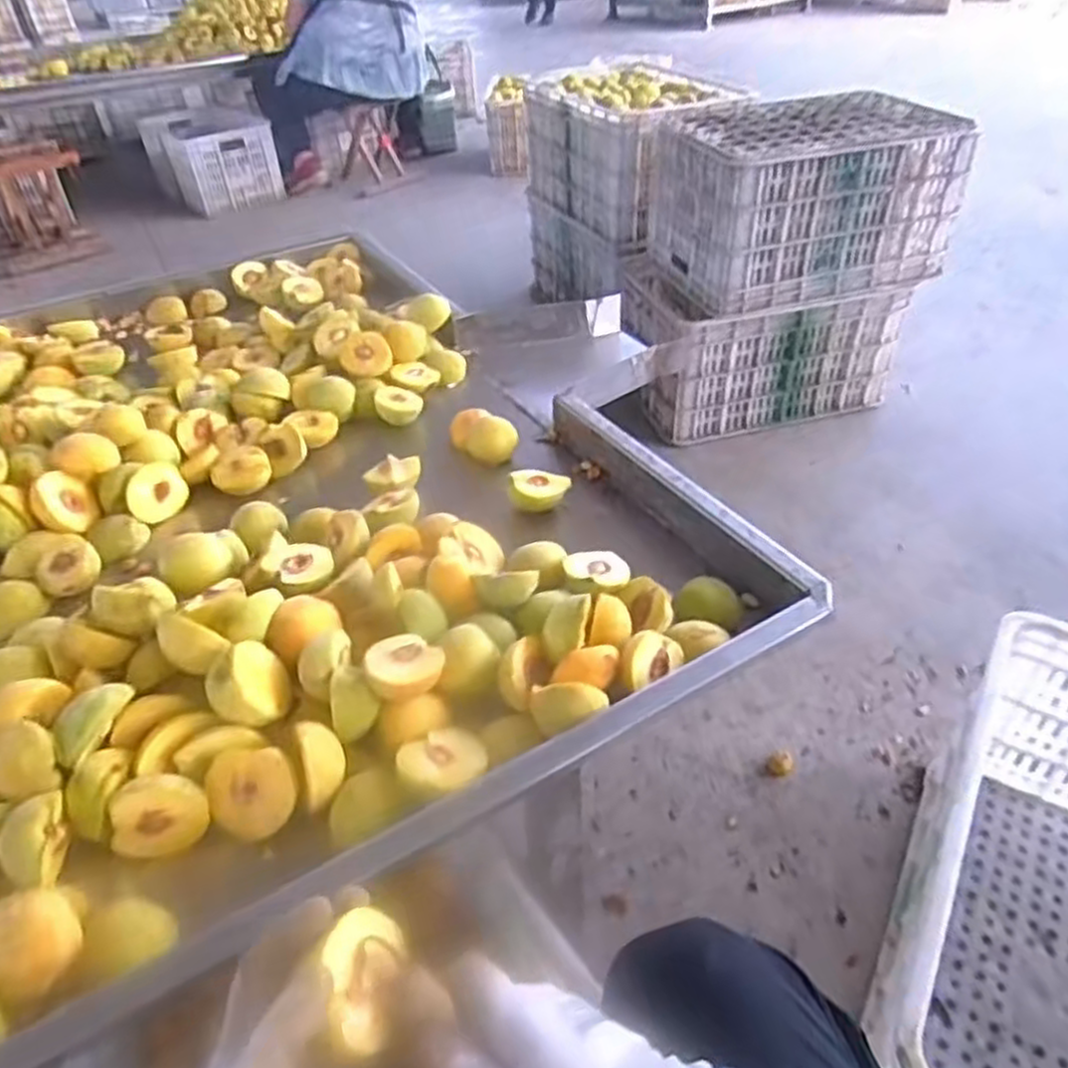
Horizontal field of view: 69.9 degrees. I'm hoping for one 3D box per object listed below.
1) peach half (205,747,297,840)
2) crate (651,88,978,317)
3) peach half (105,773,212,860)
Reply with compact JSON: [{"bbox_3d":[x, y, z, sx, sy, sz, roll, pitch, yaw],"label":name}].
[{"bbox_3d":[-0.190,0.176,0.524,0.059,0.028,0.057,-2,79,9],"label":"peach half"},{"bbox_3d":[0.505,-0.668,1.488,0.498,0.253,0.411,-10,41,-7],"label":"crate"},{"bbox_3d":[-0.250,0.185,0.512,0.056,0.053,0.027,-2,11,-24],"label":"peach half"}]

